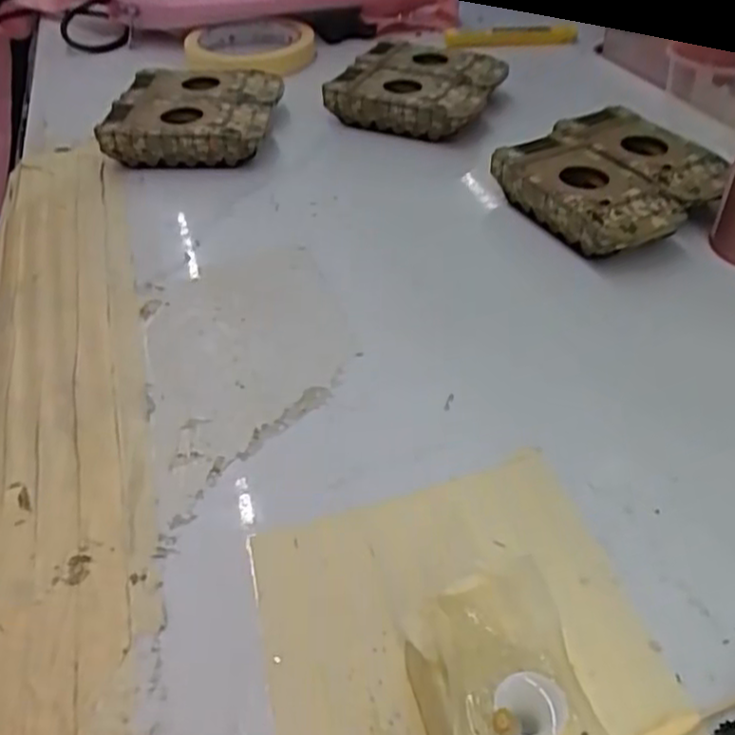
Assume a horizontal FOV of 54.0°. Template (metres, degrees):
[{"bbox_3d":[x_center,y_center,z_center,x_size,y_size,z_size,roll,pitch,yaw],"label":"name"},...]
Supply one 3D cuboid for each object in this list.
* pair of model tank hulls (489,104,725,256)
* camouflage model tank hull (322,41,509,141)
[{"bbox_3d":[0.128,-0.094,0.376,0.102,0.031,0.093,-26,46,-25],"label":"pair of model tank hulls"},{"bbox_3d":[0.035,-0.184,0.474,0.090,0.034,0.110,15,44,19],"label":"camouflage model tank hull"}]

